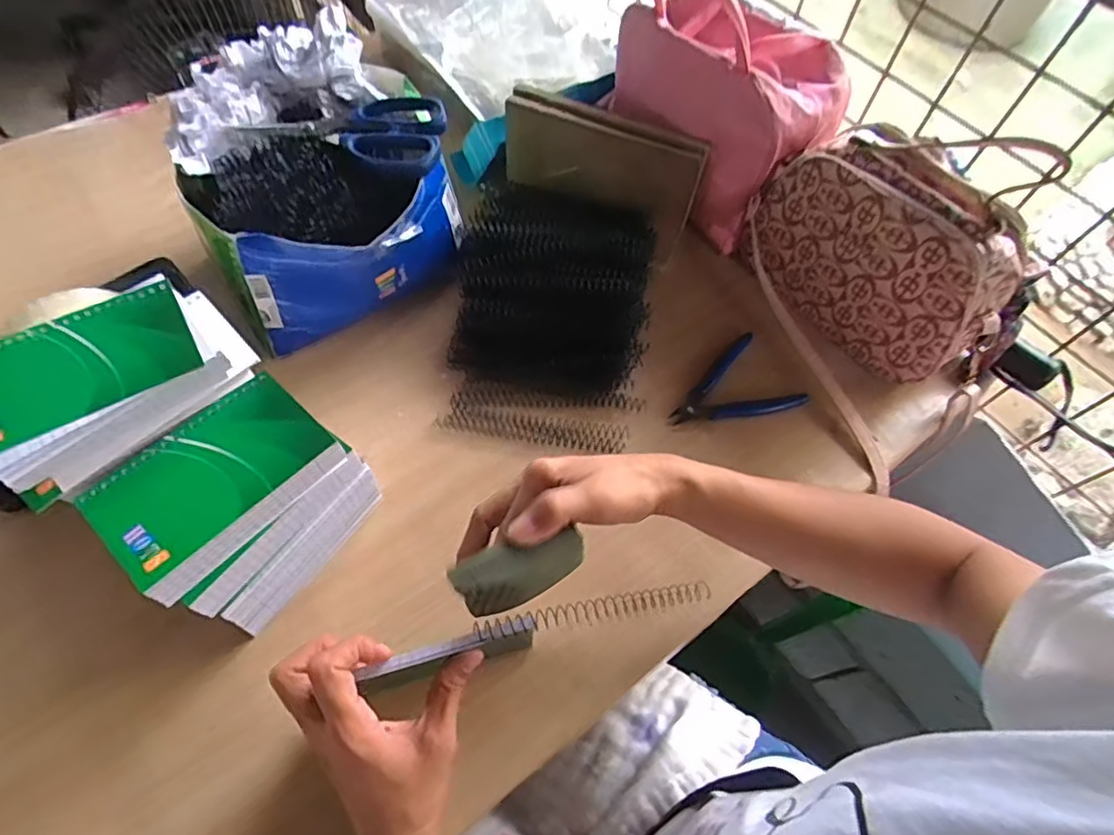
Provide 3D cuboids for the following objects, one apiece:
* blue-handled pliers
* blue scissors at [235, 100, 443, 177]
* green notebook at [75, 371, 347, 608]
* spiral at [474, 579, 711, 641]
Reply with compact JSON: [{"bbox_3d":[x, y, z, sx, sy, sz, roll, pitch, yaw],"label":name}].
[{"bbox_3d":[0.150,-0.025,0.528,0.118,0.015,0.084,-21,65,-15],"label":"blue-handled pliers"},{"bbox_3d":[-0.167,-0.229,0.462,0.155,0.018,0.088,2,61,-3],"label":"blue scissors"},{"bbox_3d":[-0.211,0.037,0.362,0.083,0.019,0.128,38,65,16],"label":"green notebook"},{"bbox_3d":[0.026,0.119,0.364,0.150,0.023,0.013,-9,62,-9],"label":"spiral"}]

